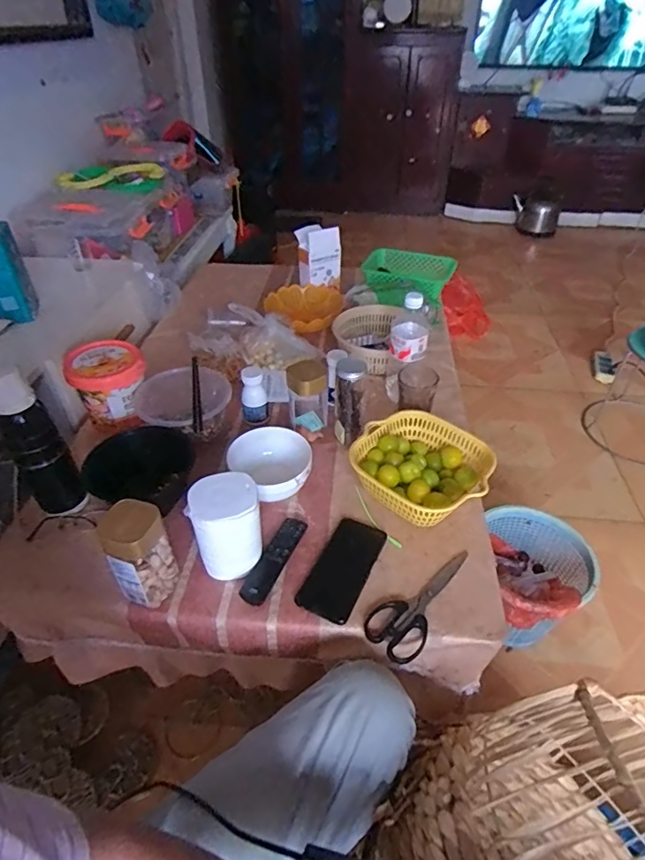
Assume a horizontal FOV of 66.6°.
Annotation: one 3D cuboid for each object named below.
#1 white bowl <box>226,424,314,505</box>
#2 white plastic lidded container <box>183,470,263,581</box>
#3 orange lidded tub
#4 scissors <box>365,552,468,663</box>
[{"bbox_3d":[-0.080,0.061,0.820,0.128,0.060,0.143,-28,48,-28],"label":"white bowl"},{"bbox_3d":[-0.129,0.137,0.682,0.092,0.133,0.084,-6,41,-7],"label":"white plastic lidded container"},{"bbox_3d":[-0.398,-0.091,0.934,0.127,0.114,0.133,0,41,0],"label":"orange lidded tub"},{"bbox_3d":[0.138,0.226,0.671,0.073,0.015,0.191,29,49,29],"label":"scissors"}]

